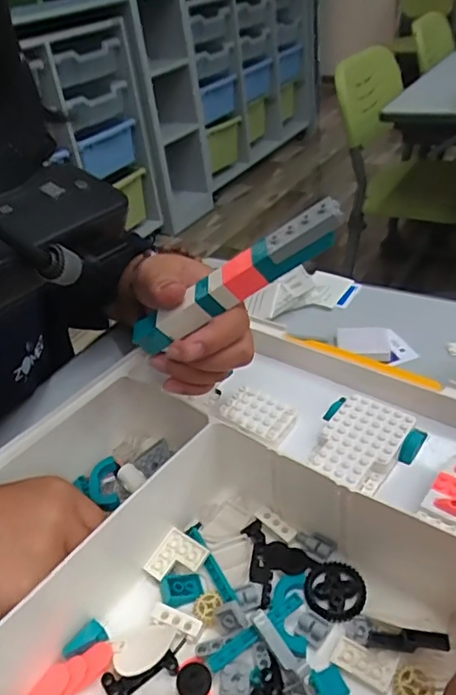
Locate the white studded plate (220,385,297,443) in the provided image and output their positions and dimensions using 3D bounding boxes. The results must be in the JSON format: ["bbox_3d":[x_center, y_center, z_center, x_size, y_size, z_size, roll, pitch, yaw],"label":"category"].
[{"bbox_3d":[0.019,0.046,0.372,0.048,0.007,0.034,23,52,30],"label":"white studded plate"}]

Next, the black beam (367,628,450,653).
[{"bbox_3d":[0.096,0.157,0.291,0.041,0.009,0.009,-12,36,22],"label":"black beam"}]

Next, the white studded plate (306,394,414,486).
[{"bbox_3d":[0.084,0.060,0.350,0.046,0.006,0.069,22,46,34],"label":"white studded plate"}]

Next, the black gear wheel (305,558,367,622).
[{"bbox_3d":[0.064,0.145,0.327,0.035,0.005,0.035,-5,37,4],"label":"black gear wheel"}]

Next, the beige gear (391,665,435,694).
[{"bbox_3d":[0.095,0.175,0.278,0.018,0.007,0.020,-33,43,-30],"label":"beige gear"}]

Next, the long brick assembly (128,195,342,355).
[{"bbox_3d":[0.002,-0.034,0.289,0.133,0.023,0.012,-31,33,24],"label":"long brick assembly"}]

